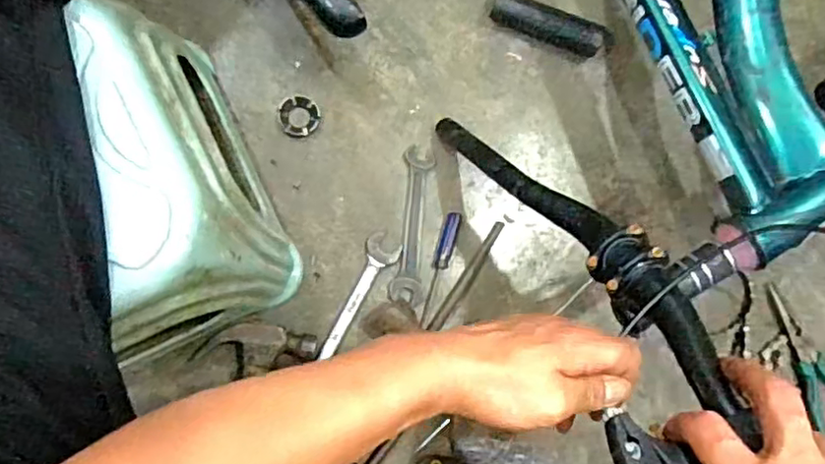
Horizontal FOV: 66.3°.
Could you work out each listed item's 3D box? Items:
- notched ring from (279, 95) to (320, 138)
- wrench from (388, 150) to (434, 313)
[{"bbox_3d":[-0.112,-0.115,0.629,0.039,0.010,0.040,1,86,-7],"label":"notched ring"},{"bbox_3d":[0.000,-0.006,0.629,0.033,0.009,0.155,6,85,-7],"label":"wrench"}]

